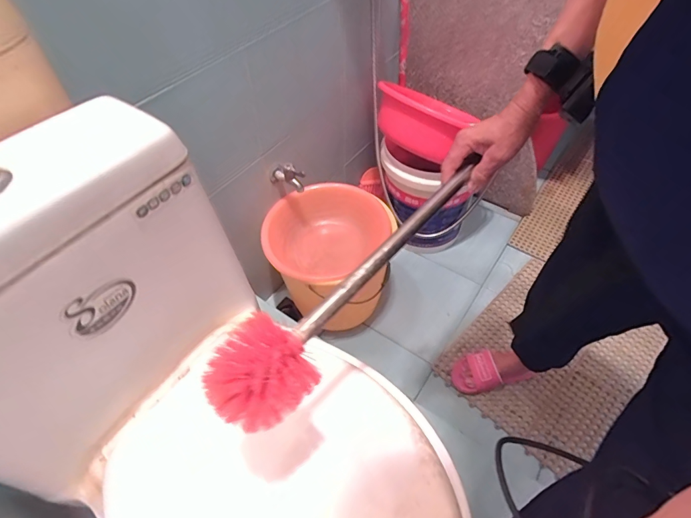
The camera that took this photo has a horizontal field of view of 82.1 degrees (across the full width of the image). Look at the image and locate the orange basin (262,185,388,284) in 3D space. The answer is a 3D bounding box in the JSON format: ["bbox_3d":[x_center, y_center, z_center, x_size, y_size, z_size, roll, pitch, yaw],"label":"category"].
[{"bbox_3d":[-0.048,-0.065,1.069,0.285,0.117,0.320,35,60,26],"label":"orange basin"}]

